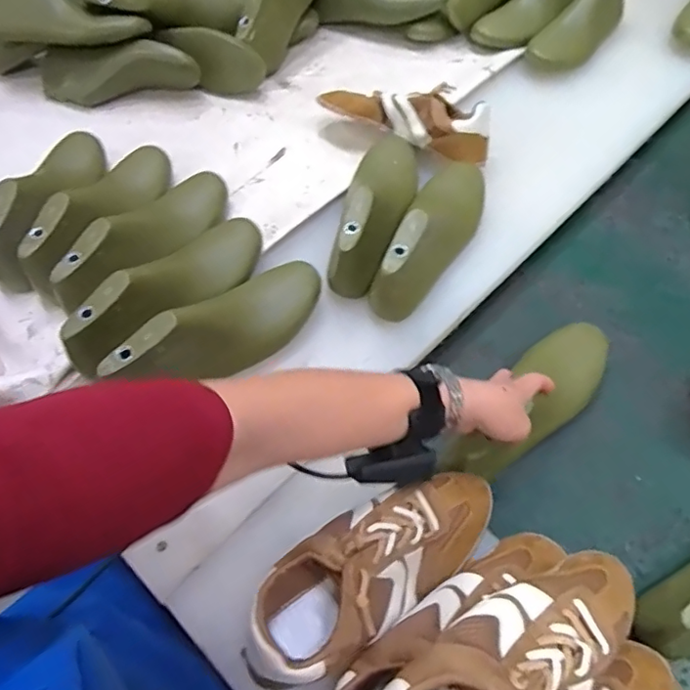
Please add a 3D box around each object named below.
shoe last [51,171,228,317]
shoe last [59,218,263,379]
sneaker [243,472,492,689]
[{"bbox_3d":[-0.223,-0.130,0.645,0.081,0.092,0.245,30,63,18],"label":"shoe last"},{"bbox_3d":[-0.186,-0.064,0.600,0.074,0.077,0.251,34,52,20],"label":"shoe last"},{"bbox_3d":[0.025,0.182,0.465,0.246,0.083,0.093,-27,62,-15],"label":"sneaker"}]

